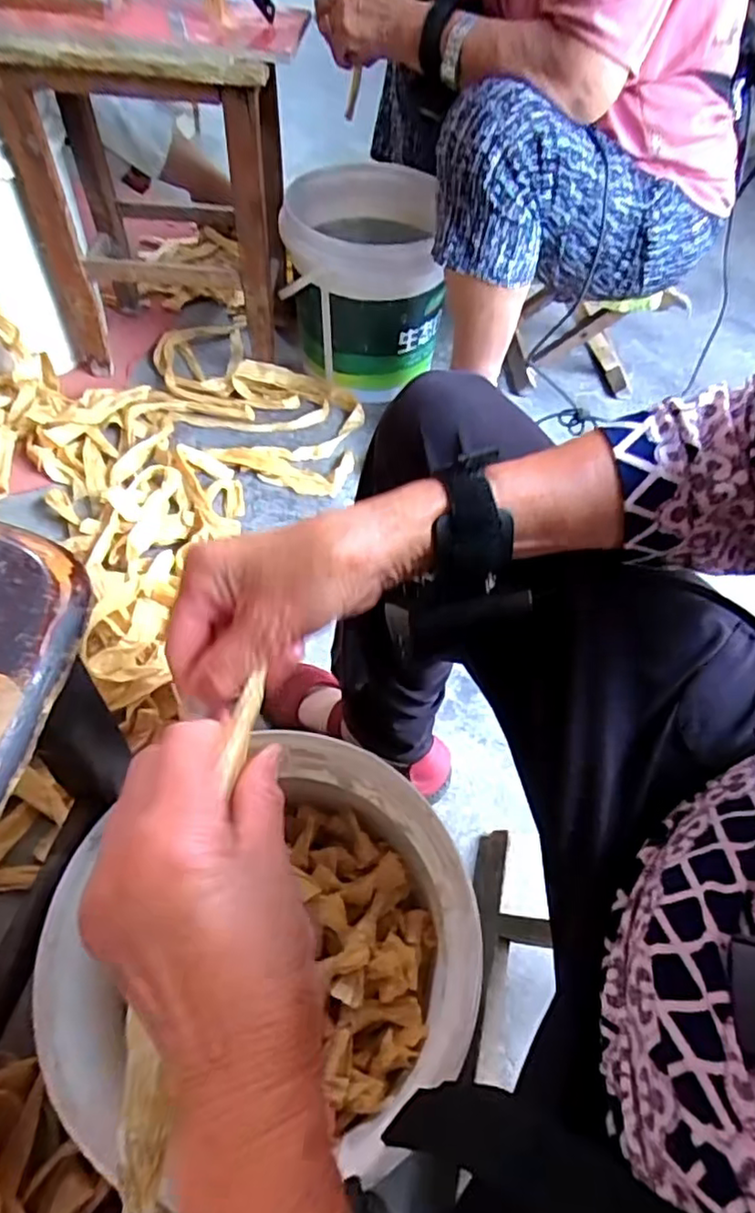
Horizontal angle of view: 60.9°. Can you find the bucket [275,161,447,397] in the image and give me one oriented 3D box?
[{"bbox_3d":[-0.023,-0.516,1.039,0.239,0.255,0.280,2,54,-3],"label":"bucket"}]

